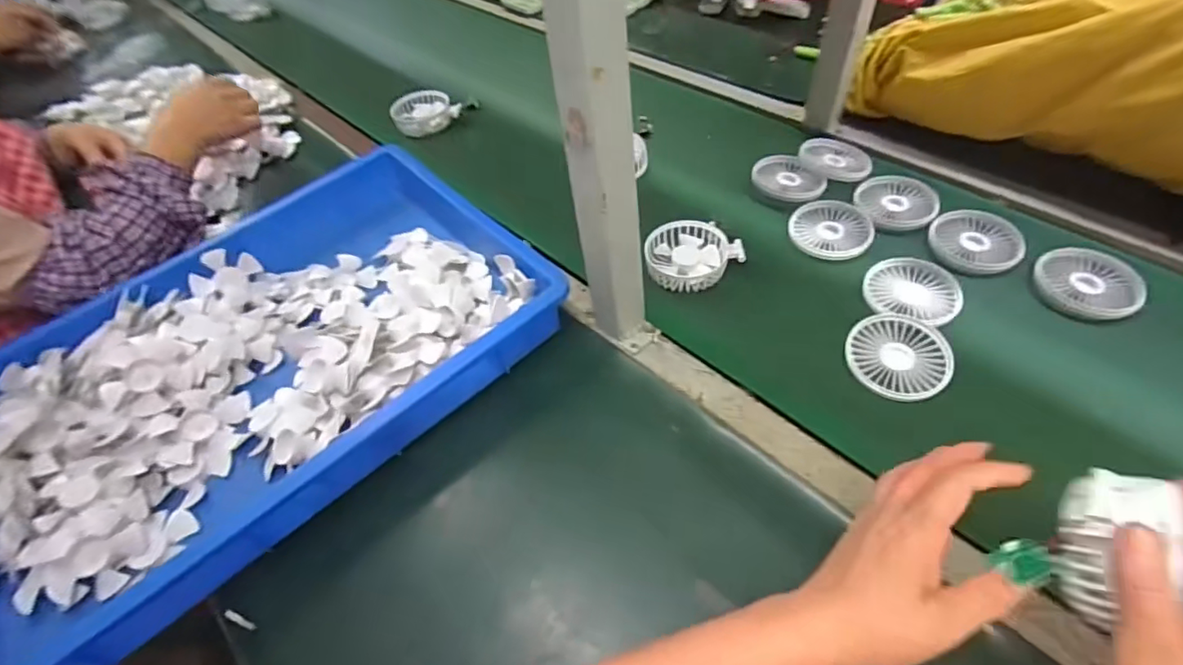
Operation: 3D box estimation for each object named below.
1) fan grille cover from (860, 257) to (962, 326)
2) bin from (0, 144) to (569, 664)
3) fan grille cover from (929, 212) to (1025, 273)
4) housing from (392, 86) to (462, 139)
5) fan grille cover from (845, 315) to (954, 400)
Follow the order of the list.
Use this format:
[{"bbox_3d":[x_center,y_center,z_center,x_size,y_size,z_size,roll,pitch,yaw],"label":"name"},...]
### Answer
[{"bbox_3d":[0.323,-0.043,0.561,0.087,0.008,0.083,18,54,20],"label":"fan grille cover"},{"bbox_3d":[-0.346,0.026,0.556,0.552,0.077,0.384,-36,55,-22],"label":"bin"},{"bbox_3d":[0.416,-0.099,0.606,0.087,0.019,0.087,6,51,11],"label":"fan grille cover"},{"bbox_3d":[-0.264,-0.346,0.877,0.092,0.041,0.086,-39,56,-24],"label":"housing"},{"bbox_3d":[0.284,0.021,0.518,0.088,0.014,0.088,-1,50,5],"label":"fan grille cover"}]

